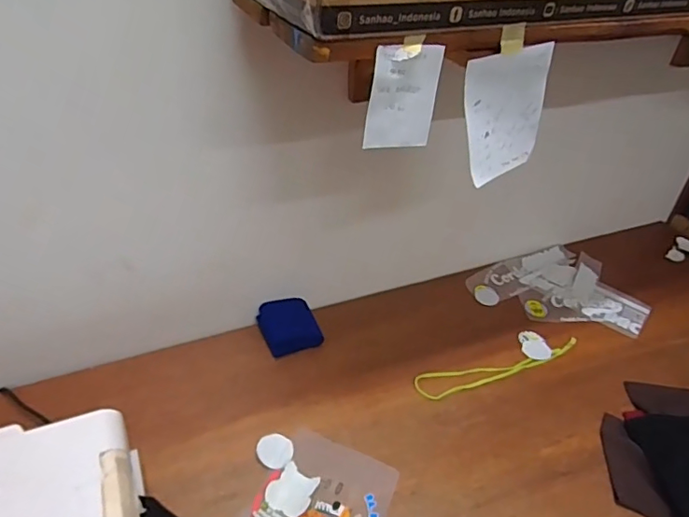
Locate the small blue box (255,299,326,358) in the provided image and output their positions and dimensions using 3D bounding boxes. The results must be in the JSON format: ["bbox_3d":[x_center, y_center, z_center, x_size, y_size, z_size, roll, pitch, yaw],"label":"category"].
[{"bbox_3d":[-0.113,0.136,1.064,0.114,0.045,0.118,-11,41,-17],"label":"small blue box"}]

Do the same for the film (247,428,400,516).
[{"bbox_3d":[-0.048,0.374,0.807,0.220,0.011,0.210,17,41,15],"label":"film"}]

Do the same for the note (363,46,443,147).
[{"bbox_3d":[0.061,-0.165,0.541,0.079,0.103,0.010,-12,42,-18],"label":"note"}]

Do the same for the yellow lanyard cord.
[{"bbox_3d":[0.316,0.218,1.035,0.375,0.006,0.055,-10,47,-17],"label":"yellow lanyard cord"}]

